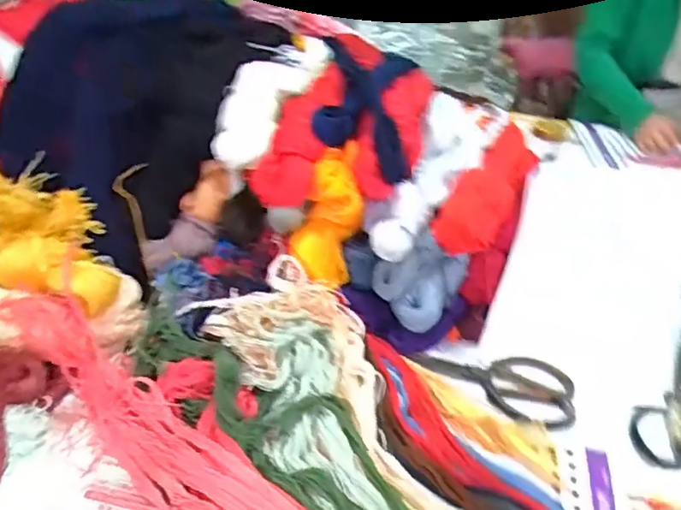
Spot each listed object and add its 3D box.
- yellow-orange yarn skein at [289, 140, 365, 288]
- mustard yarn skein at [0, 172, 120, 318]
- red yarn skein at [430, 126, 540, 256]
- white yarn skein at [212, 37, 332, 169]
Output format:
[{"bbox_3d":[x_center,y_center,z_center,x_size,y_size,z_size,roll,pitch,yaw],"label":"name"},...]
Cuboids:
[{"bbox_3d":[-0.014,-0.050,0.656,0.075,0.170,0.054,11,4,7],"label":"yellow-orange yarn skein"},{"bbox_3d":[-0.376,-0.034,0.656,0.311,0.072,0.122,28,43,27],"label":"mustard yarn skein"},{"bbox_3d":[0.200,-0.096,0.732,0.066,0.055,0.284,23,41,22],"label":"red yarn skein"},{"bbox_3d":[-0.078,-0.200,0.709,0.087,0.055,0.253,20,59,19],"label":"white yarn skein"}]

